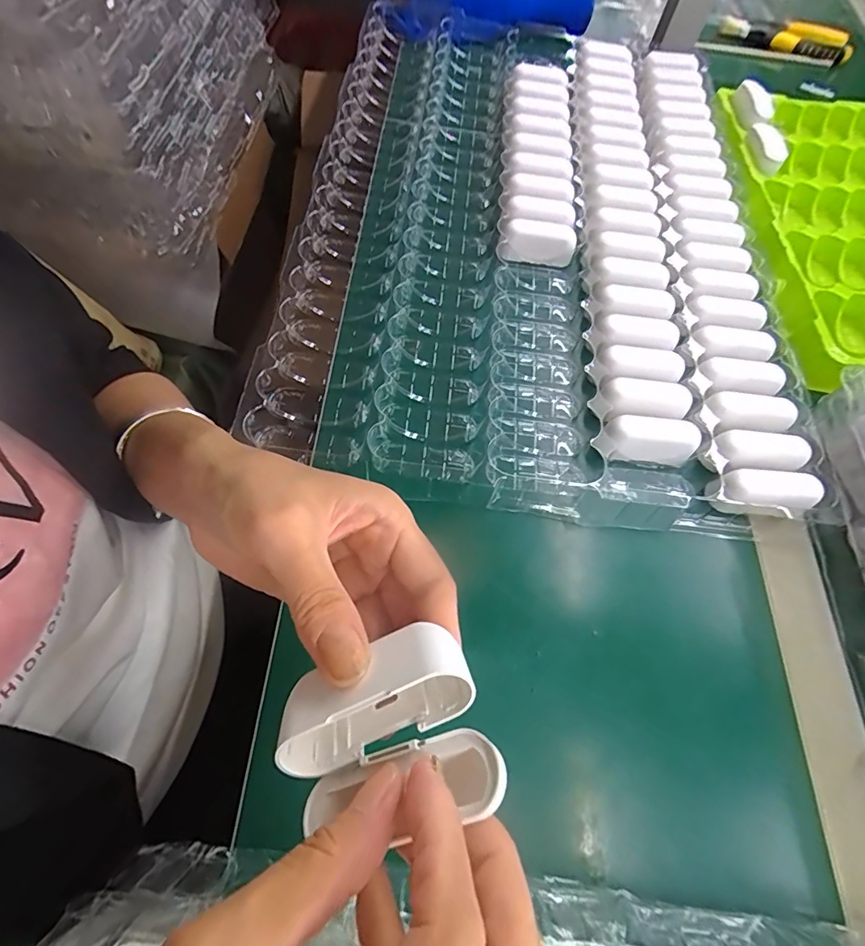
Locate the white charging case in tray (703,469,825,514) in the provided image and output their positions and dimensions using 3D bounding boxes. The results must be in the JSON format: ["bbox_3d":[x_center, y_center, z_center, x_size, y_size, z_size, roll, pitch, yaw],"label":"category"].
[{"bbox_3d":[0.212,0.015,0.304,0.067,0.030,0.024,7,64,-2],"label":"white charging case in tray"}]

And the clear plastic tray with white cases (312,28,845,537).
[{"bbox_3d":[0.115,-0.236,0.416,0.323,0.032,0.570,8,64,-2],"label":"clear plastic tray with white cases"}]

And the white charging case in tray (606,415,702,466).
[{"bbox_3d":[0.147,-0.022,0.317,0.060,0.026,0.022,5,64,-3],"label":"white charging case in tray"}]

